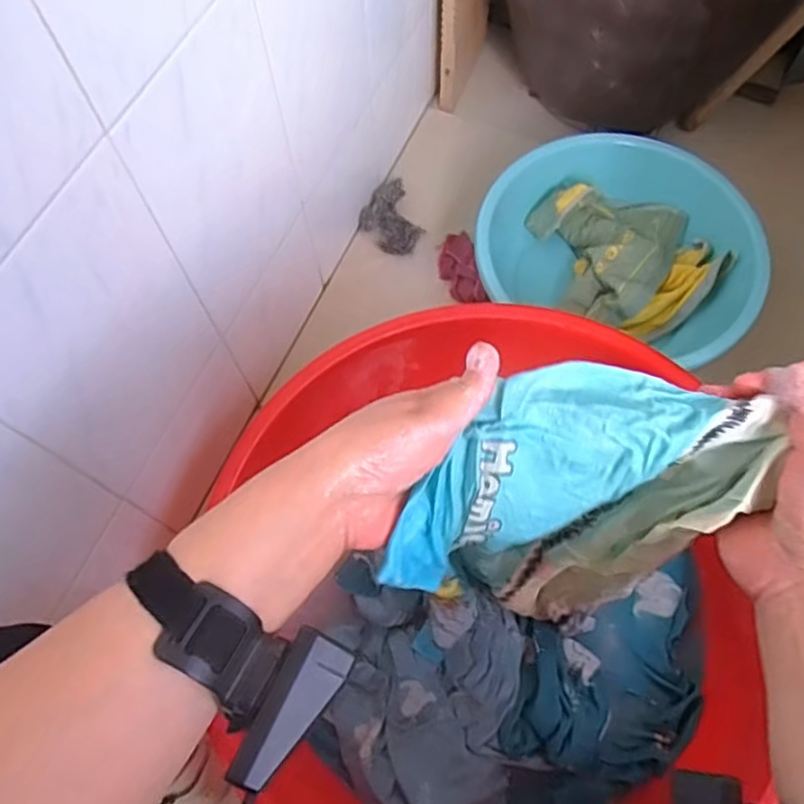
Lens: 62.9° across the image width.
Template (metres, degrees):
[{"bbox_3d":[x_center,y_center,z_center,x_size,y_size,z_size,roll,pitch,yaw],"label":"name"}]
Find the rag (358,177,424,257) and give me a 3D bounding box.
[{"bbox_3d":[-0.021,-0.274,0.981,0.082,0.026,0.113,-22,70,-7],"label":"rag"}]

